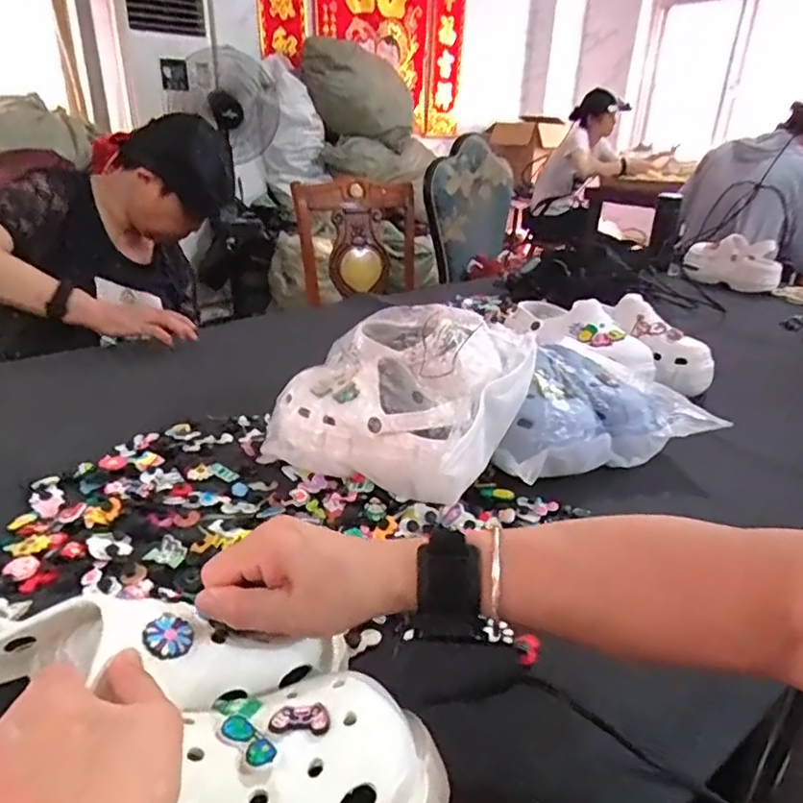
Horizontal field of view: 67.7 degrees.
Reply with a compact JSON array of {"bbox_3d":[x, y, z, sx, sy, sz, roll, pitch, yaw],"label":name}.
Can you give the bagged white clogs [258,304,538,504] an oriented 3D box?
[{"bbox_3d":[-0.008,-0.010,0.654,0.256,0.153,0.200,13,27,22],"label":"bagged white clogs"}]

